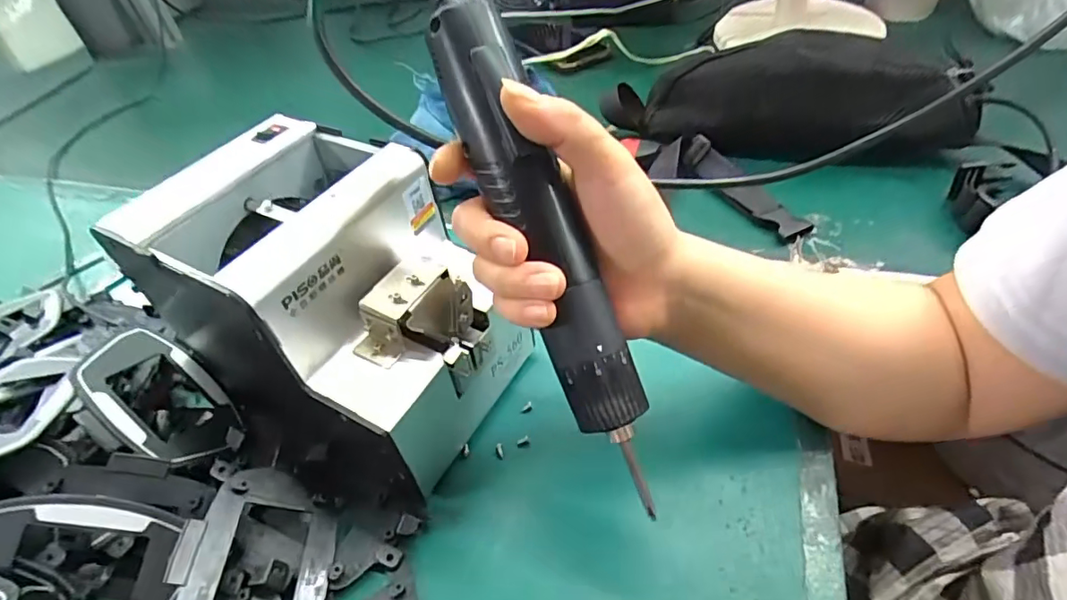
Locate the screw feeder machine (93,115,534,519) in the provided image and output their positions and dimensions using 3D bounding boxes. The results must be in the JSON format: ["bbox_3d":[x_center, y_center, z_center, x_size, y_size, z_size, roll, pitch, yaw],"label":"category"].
[{"bbox_3d":[-0.114,0.005,0.323,0.180,0.145,0.143,23,55,24],"label":"screw feeder machine"}]

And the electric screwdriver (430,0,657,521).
[{"bbox_3d":[0.007,-0.025,0.235,0.034,0.031,0.216,-22,89,-15],"label":"electric screwdriver"}]

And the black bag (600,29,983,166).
[{"bbox_3d":[0.225,-0.184,0.502,0.310,0.083,0.094,0,48,7],"label":"black bag"}]

